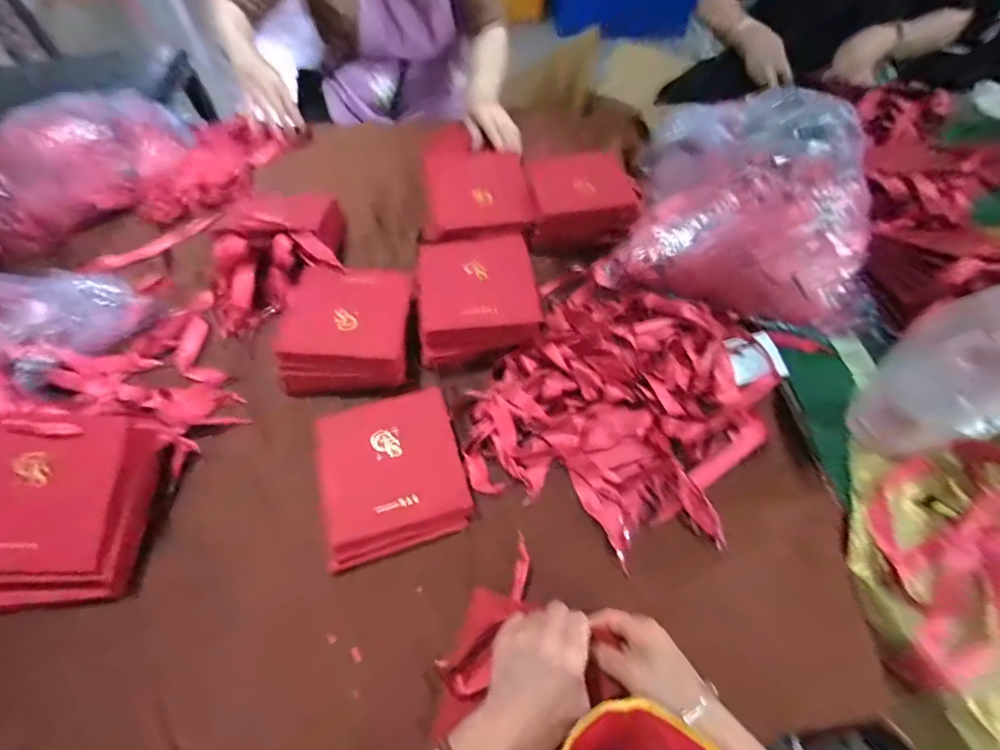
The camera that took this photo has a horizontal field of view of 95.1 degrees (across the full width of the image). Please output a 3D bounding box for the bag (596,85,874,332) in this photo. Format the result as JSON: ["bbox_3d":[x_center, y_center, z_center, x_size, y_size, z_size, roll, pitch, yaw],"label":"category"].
[{"bbox_3d":[0.362,-0.273,0.669,0.345,0.138,0.380,14,58,8],"label":"bag"}]

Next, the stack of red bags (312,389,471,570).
[{"bbox_3d":[-0.113,0.101,0.487,0.144,0.041,0.151,-17,59,-11],"label":"stack of red bags"}]

